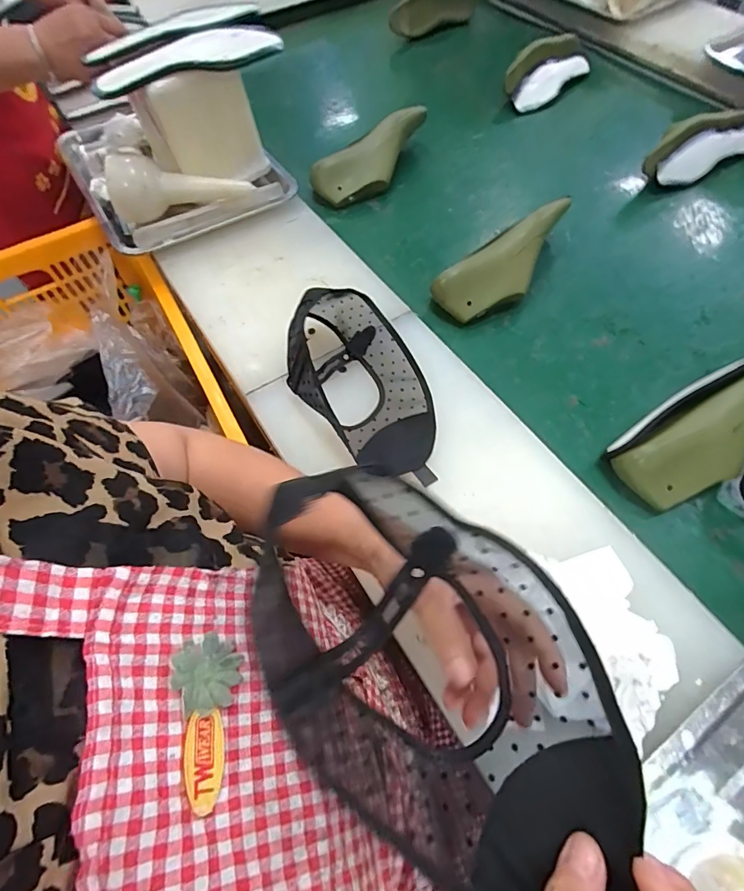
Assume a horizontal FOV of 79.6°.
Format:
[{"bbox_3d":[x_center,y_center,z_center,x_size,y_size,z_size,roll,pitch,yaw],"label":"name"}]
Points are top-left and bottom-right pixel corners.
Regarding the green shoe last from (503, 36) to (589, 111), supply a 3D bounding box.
[{"bbox_3d":[0.359,-0.756,0.911,0.075,0.088,0.226,41,68,19],"label":"green shoe last"}]

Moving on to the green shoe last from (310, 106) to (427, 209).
[{"bbox_3d":[0.011,-0.505,0.775,0.253,0.061,0.087,-44,70,-8],"label":"green shoe last"}]

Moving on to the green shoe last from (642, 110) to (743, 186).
[{"bbox_3d":[0.570,-0.510,0.764,0.251,0.083,0.060,-30,66,-17],"label":"green shoe last"}]

